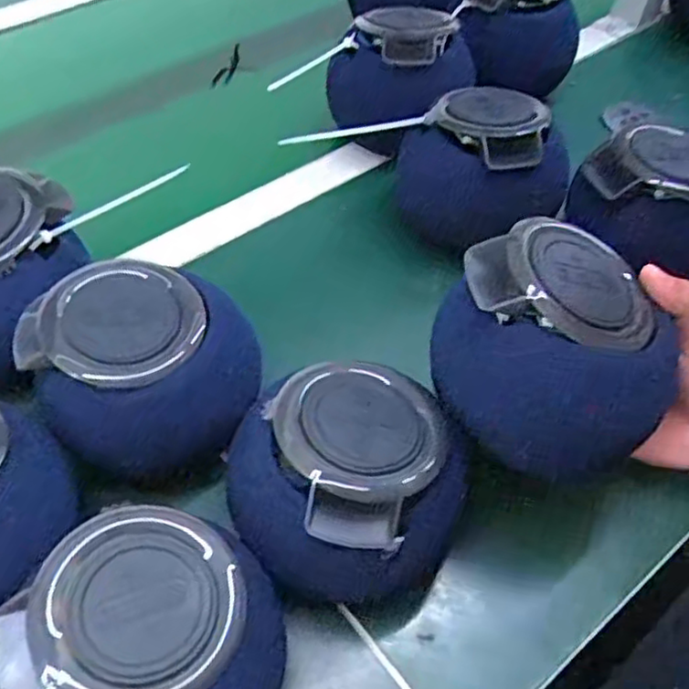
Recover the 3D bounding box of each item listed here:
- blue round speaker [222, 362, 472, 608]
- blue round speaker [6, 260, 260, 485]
[{"bbox_3d":[0.006,0.079,0.389,0.110,0.105,0.112,1,52,-1],"label":"blue round speaker"},{"bbox_3d":[-0.125,0.014,0.446,0.133,0.111,0.124,12,53,7],"label":"blue round speaker"}]

